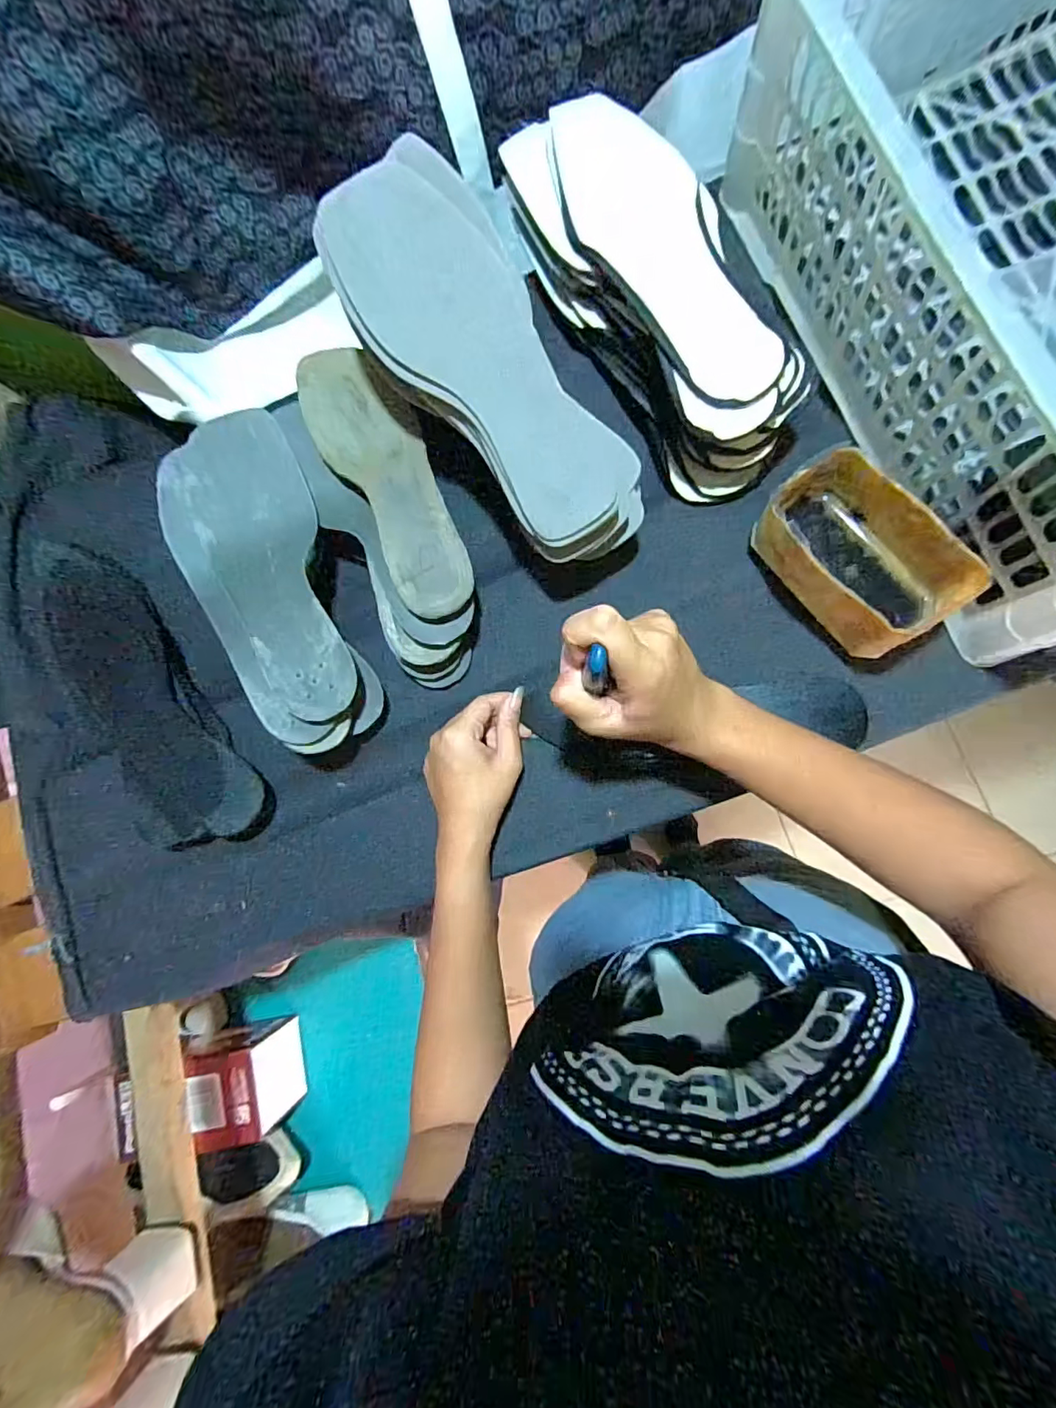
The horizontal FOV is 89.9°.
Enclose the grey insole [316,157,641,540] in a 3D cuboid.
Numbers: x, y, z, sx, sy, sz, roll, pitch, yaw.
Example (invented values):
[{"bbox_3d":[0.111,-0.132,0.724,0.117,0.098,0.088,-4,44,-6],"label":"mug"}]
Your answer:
[{"bbox_3d":[-0.026,-0.216,0.333,0.082,0.027,0.234,-40,99,3],"label":"grey insole"}]

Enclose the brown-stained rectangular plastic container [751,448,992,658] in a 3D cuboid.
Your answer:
[{"bbox_3d":[0.214,-0.094,0.355,0.072,0.070,0.130,-35,77,3],"label":"brown-stained rectangular plastic container"}]

